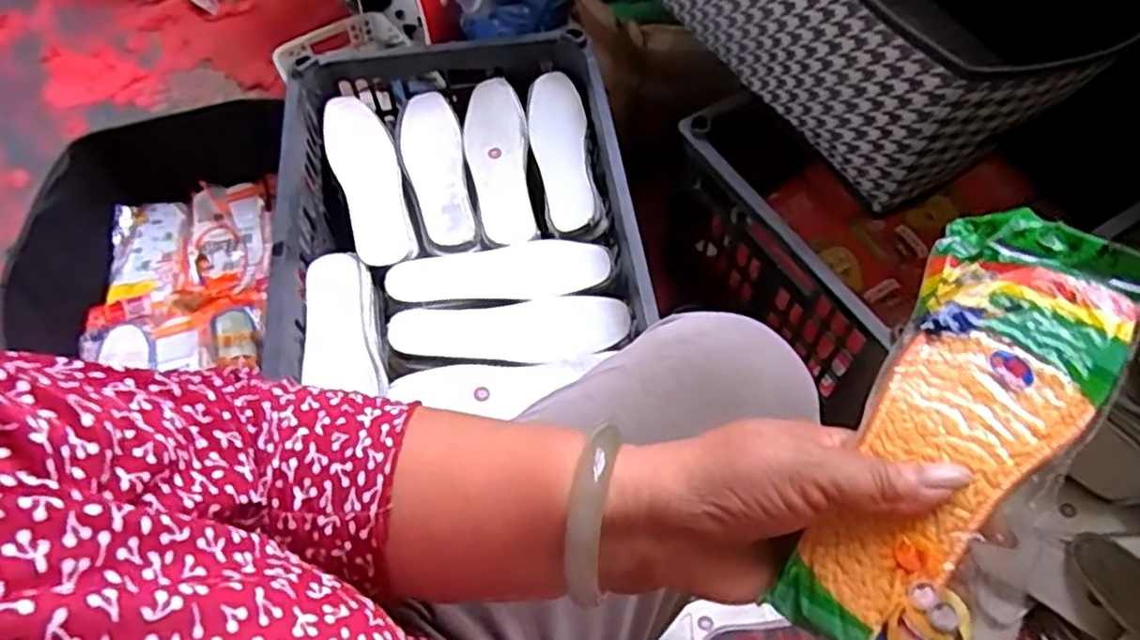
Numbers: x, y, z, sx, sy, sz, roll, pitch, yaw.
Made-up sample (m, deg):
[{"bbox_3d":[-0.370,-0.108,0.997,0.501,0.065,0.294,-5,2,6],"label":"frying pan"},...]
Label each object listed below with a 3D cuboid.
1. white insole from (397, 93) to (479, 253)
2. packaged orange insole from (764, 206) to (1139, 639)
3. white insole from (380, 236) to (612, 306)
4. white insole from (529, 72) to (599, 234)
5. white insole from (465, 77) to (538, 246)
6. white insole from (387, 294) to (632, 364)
[{"bbox_3d":[-0.145,-0.165,0.796,0.068,0.022,0.214,-18,62,-8],"label":"white insole"},{"bbox_3d":[0.161,0.044,0.291,0.076,0.032,0.200,28,77,16],"label":"packaged orange insole"},{"bbox_3d":[-0.073,-0.048,0.727,0.219,0.005,0.072,-8,61,-3],"label":"white insole"},{"bbox_3d":[-0.011,-0.189,0.798,0.061,0.016,0.212,-17,58,18],"label":"white insole"},{"bbox_3d":[-0.079,-0.177,0.799,0.065,0.025,0.214,-7,61,-2],"label":"white insole"},{"bbox_3d":[-0.056,0.011,0.690,0.223,0.014,0.070,-6,61,-1],"label":"white insole"}]

